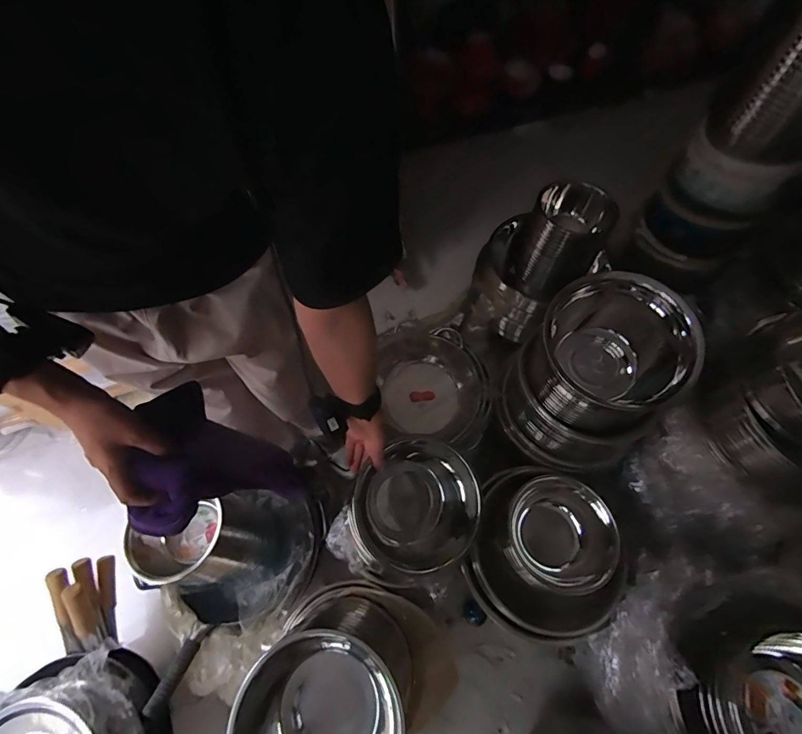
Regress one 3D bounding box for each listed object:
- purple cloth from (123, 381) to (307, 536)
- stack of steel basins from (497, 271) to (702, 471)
[{"bbox_3d":[-0.236,0.146,0.627,0.083,0.416,0.160,5,76,5],"label":"purple cloth"},{"bbox_3d":[0.418,0.030,0.919,0.324,0.381,0.279,-11,63,-3],"label":"stack of steel basins"}]

